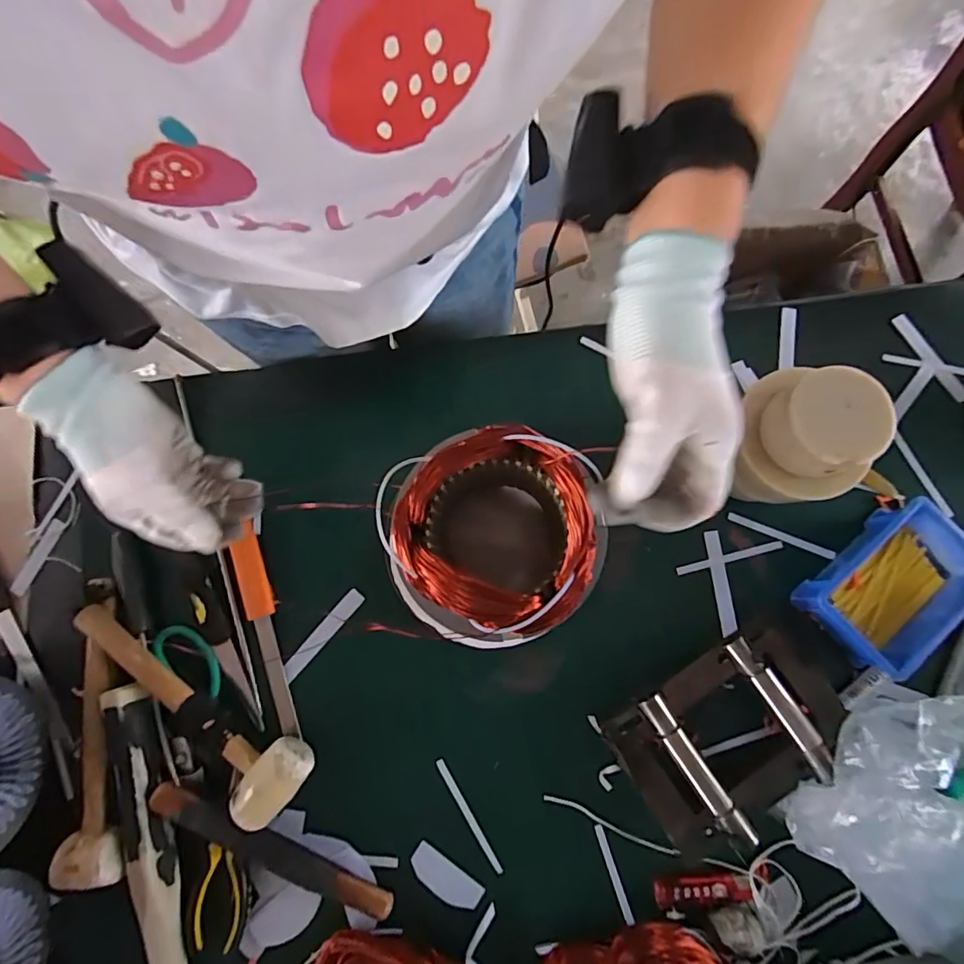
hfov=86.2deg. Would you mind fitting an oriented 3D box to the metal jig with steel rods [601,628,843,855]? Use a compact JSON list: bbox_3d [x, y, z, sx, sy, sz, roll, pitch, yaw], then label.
[{"bbox_3d":[0.226,0.229,0.467,0.197,0.052,0.137,-32,79,-5],"label":"metal jig with steel rods"}]

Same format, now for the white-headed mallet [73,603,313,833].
[{"bbox_3d":[-0.272,0.208,0.474,0.251,0.044,0.070,33,81,8],"label":"white-headed mallet"}]

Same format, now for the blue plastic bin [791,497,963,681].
[{"bbox_3d":[0.388,0.100,0.486,0.147,0.051,0.102,-40,80,-7],"label":"blue plastic bin"}]

